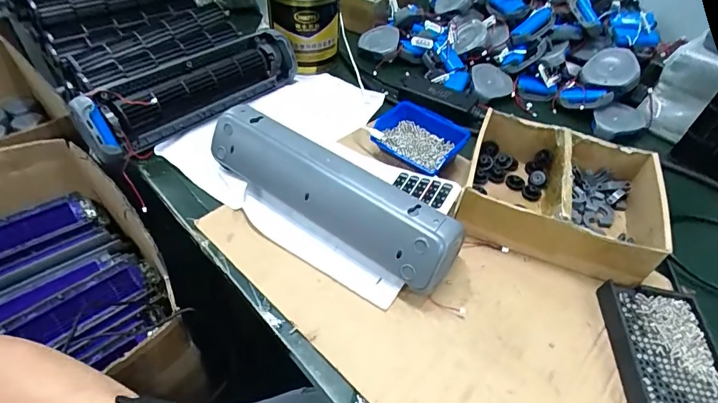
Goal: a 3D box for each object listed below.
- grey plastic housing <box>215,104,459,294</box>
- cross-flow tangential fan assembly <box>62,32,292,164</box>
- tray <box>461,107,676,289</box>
[{"bbox_3d":[-0.038,-0.008,0.440,0.292,0.078,0.069,28,51,21],"label":"grey plastic housing"},{"bbox_3d":[-0.221,-0.158,0.570,0.073,0.089,0.311,38,55,27],"label":"cross-flow tangential fan assembly"},{"bbox_3d":[0.230,-0.015,0.480,0.201,0.058,0.171,19,48,12],"label":"tray"}]

